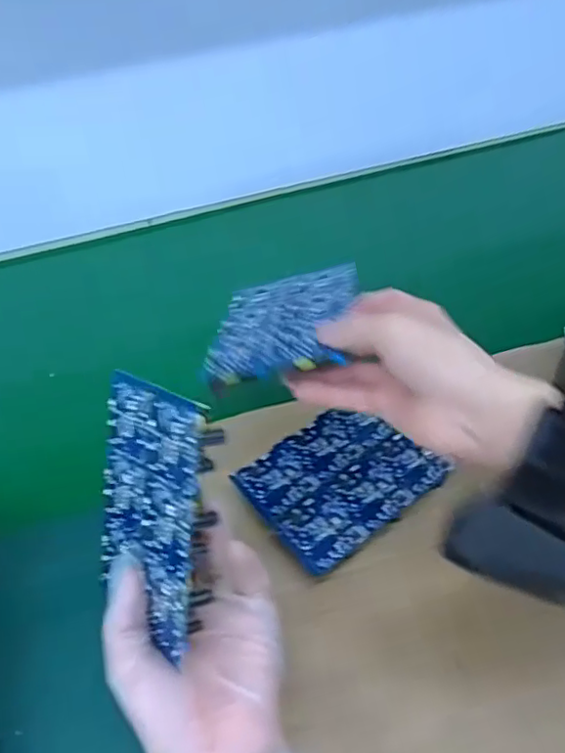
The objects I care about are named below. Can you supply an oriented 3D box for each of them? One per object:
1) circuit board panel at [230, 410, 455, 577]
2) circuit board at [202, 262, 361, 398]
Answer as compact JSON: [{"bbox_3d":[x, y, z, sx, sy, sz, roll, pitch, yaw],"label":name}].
[{"bbox_3d":[0.041,0.073,0.415,0.120,0.017,0.094,-31,51,-22],"label":"circuit board panel"},{"bbox_3d":[0.003,-0.039,0.403,0.096,0.012,0.127,-11,31,14],"label":"circuit board"}]

